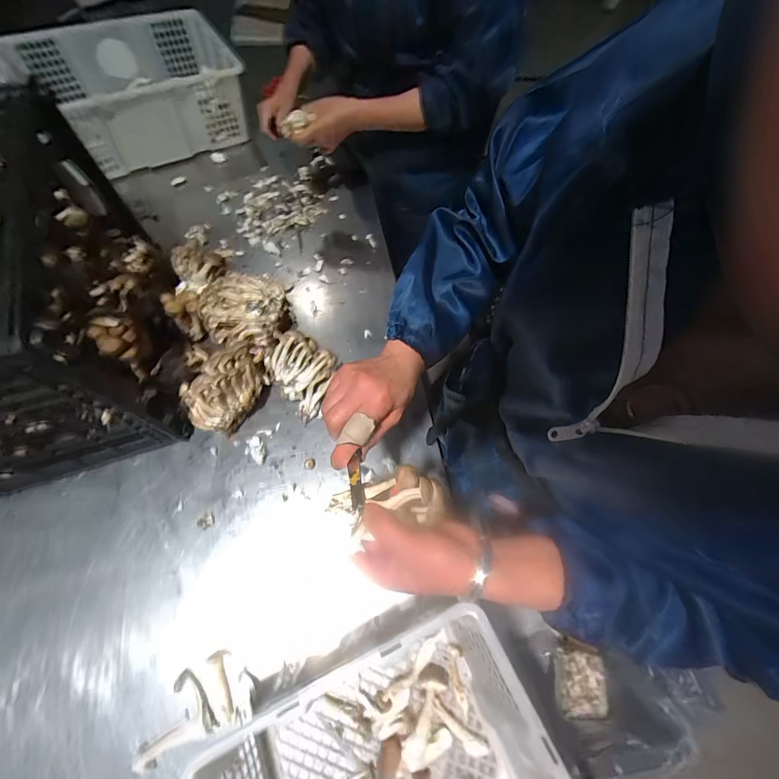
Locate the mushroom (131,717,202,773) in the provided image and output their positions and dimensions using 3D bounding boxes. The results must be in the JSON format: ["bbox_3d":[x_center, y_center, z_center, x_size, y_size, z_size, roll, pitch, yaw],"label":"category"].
[{"bbox_3d":[-0.296,0.475,0.473,0.081,0.019,0.029,-17,68,-22],"label":"mushroom"}]

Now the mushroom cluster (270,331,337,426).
[{"bbox_3d":[-0.151,-0.029,0.654,0.118,0.079,0.141,-32,73,-17],"label":"mushroom cluster"}]

